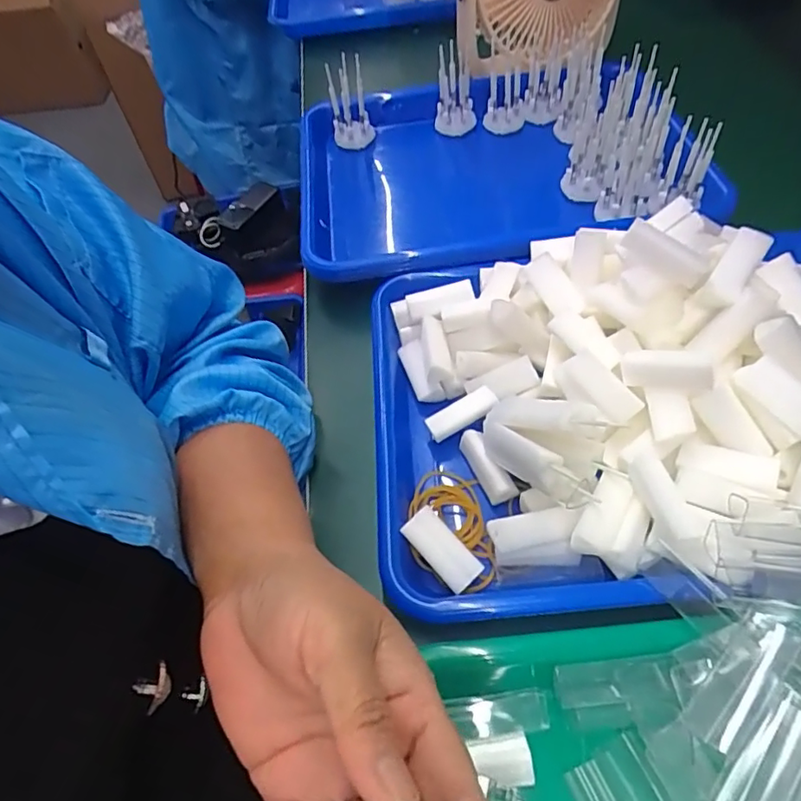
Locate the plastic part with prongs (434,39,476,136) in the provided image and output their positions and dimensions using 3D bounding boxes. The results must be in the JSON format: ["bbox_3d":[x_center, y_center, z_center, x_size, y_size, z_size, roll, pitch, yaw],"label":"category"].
[{"bbox_3d":[0.051,-0.291,0.528,0.037,0.073,0.024,-2,54,4],"label":"plastic part with prongs"}]

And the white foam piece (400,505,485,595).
[{"bbox_3d":[0.022,0.079,0.299,0.021,0.006,0.045,-38,76,-21],"label":"white foam piece"}]

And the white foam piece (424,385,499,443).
[{"bbox_3d":[0.038,0.007,0.354,0.046,0.012,0.016,-32,54,9],"label":"white foam piece"}]

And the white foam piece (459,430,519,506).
[{"bbox_3d":[0.051,0.039,0.335,0.014,0.019,0.047,-22,55,-11],"label":"white foam piece"}]

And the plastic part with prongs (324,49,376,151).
[{"bbox_3d":[-0.047,-0.278,0.525,0.033,0.075,0.025,22,59,20],"label":"plastic part with prongs"}]

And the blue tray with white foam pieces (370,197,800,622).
[{"bbox_3d":[0.145,-0.010,0.315,0.333,0.093,0.235,-1,54,5],"label":"blue tray with white foam pieces"}]

